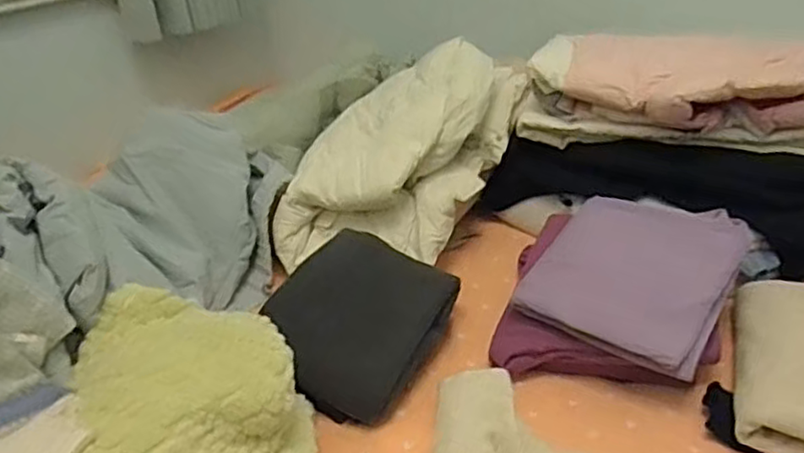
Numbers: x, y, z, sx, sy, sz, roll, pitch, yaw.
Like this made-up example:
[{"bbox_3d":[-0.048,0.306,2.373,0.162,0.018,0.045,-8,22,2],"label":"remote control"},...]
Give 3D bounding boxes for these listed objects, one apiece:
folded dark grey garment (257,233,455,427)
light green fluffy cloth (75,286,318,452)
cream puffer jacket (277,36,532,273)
[{"bbox_3d":[-0.059,0.123,0.876,0.203,0.061,0.255,29,54,13],"label":"folded dark grey garment"},{"bbox_3d":[-0.227,0.201,0.721,0.232,0.156,0.358,-13,31,-16],"label":"light green fluffy cloth"},{"bbox_3d":[0.010,-0.138,1.098,0.276,0.219,0.450,15,34,29],"label":"cream puffer jacket"}]

